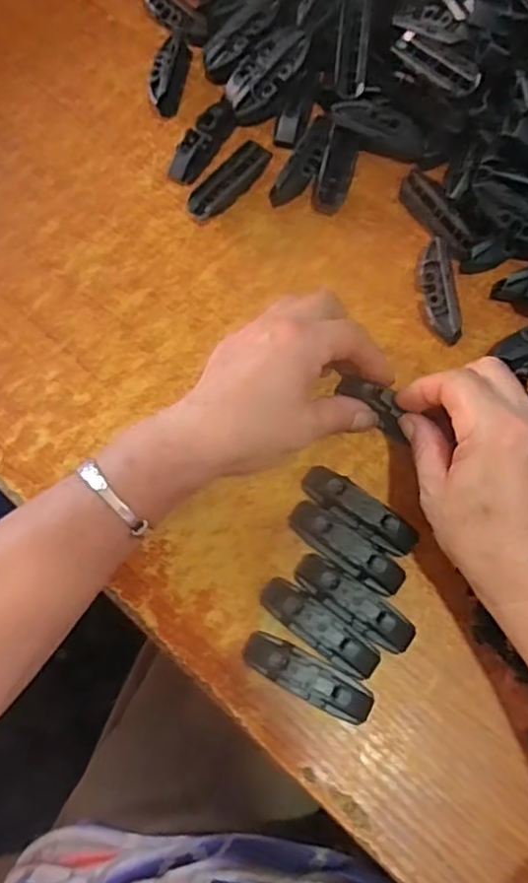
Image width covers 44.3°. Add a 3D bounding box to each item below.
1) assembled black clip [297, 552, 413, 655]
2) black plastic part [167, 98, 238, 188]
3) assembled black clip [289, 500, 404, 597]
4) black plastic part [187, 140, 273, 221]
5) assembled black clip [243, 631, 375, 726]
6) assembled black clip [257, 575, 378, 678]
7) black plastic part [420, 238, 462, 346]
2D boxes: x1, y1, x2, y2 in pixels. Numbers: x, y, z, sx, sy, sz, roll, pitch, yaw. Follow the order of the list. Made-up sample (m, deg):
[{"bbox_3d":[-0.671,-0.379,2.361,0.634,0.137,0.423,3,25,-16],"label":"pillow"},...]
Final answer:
[{"bbox_3d":[0.050,0.092,0.366,0.074,0.021,0.022,35,76,10],"label":"assembled black clip"},{"bbox_3d":[-0.044,-0.213,0.462,0.020,0.015,0.066,34,76,10],"label":"black plastic part"},{"bbox_3d":[0.048,0.062,0.376,0.075,0.019,0.023,35,76,10],"label":"assembled black clip"},{"bbox_3d":[-0.024,-0.179,0.447,0.020,0.015,0.068,40,77,11],"label":"black plastic part"},{"bbox_3d":[0.024,0.129,0.356,0.074,0.020,0.022,27,75,8],"label":"assembled black clip"},{"bbox_3d":[0.031,0.104,0.363,0.074,0.021,0.021,35,76,10],"label":"assembled black clip"},{"bbox_3d":[0.114,-0.097,0.422,0.020,0.019,0.068,-9,73,-2],"label":"black plastic part"}]

